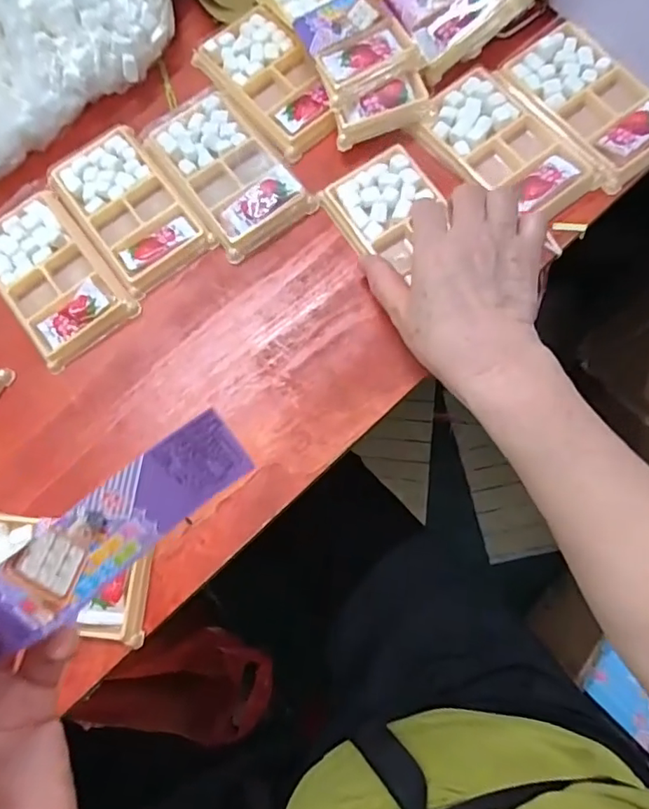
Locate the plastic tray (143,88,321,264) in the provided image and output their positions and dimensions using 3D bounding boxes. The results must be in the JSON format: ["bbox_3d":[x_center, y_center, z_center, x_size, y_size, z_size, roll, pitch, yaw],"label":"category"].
[{"bbox_3d":[-0.079,-0.184,0.416,0.075,0.012,0.140,-36,76,-5],"label":"plastic tray"}]

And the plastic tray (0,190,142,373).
[{"bbox_3d":[-0.207,-0.099,0.405,0.081,0.012,0.132,-39,76,-6],"label":"plastic tray"}]

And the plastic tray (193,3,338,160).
[{"bbox_3d":[-0.041,-0.264,0.436,0.073,0.017,0.136,-39,76,-6],"label":"plastic tray"}]

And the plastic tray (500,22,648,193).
[{"bbox_3d":[0.200,-0.230,0.405,0.075,0.011,0.135,-37,76,-5],"label":"plastic tray"}]

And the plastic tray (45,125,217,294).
[{"bbox_3d":[-0.155,-0.155,0.414,0.078,0.011,0.140,-37,76,-5],"label":"plastic tray"}]

